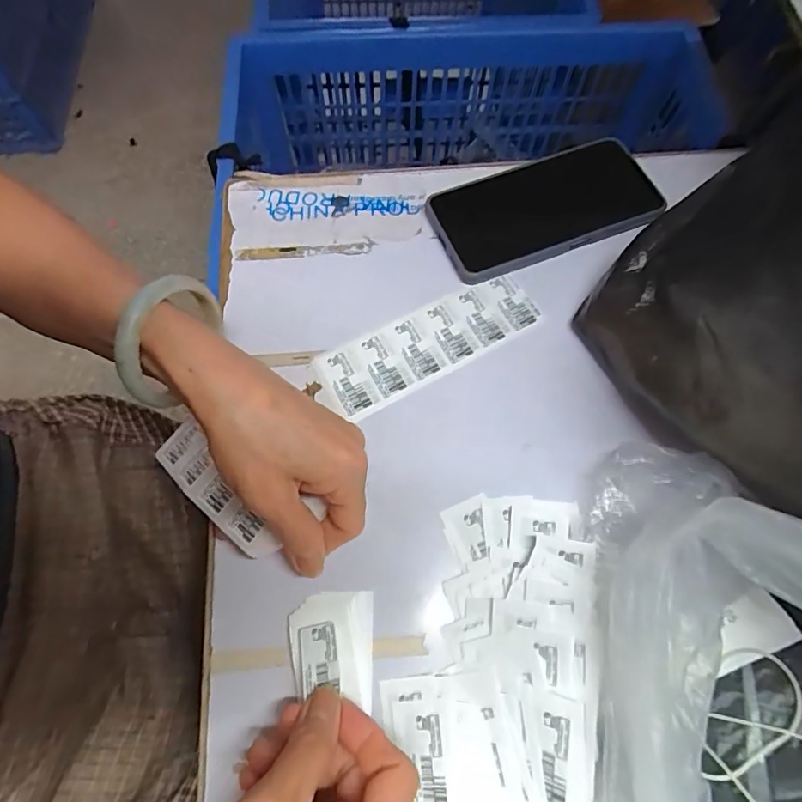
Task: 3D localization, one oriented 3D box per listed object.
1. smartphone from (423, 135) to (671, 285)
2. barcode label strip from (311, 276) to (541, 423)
[{"bbox_3d":[0.108,-0.145,0.360,0.168,0.017,0.081,-19,71,-8],"label":"smartphone"},{"bbox_3d":[0.018,-0.040,0.326,0.153,0.004,0.050,-27,72,-10],"label":"barcode label strip"}]

